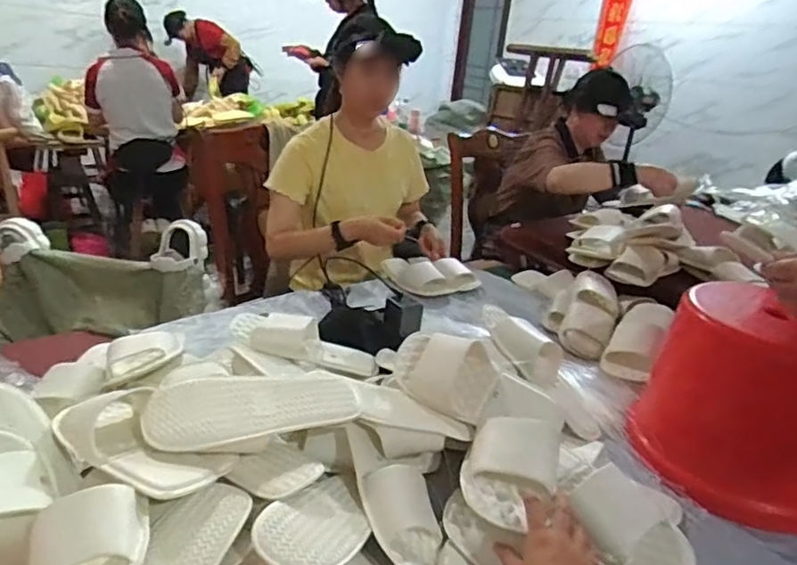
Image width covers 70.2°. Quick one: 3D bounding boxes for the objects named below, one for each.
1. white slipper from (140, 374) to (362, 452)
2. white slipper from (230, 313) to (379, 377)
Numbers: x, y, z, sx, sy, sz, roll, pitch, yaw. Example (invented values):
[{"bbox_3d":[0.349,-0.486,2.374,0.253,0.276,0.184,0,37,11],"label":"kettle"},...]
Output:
[{"bbox_3d":[-0.180,0.166,0.720,0.261,0.053,0.110,0,23,-15],"label":"white slipper"},{"bbox_3d":[-0.139,0.086,0.878,0.224,0.058,0.080,21,24,-10],"label":"white slipper"}]

